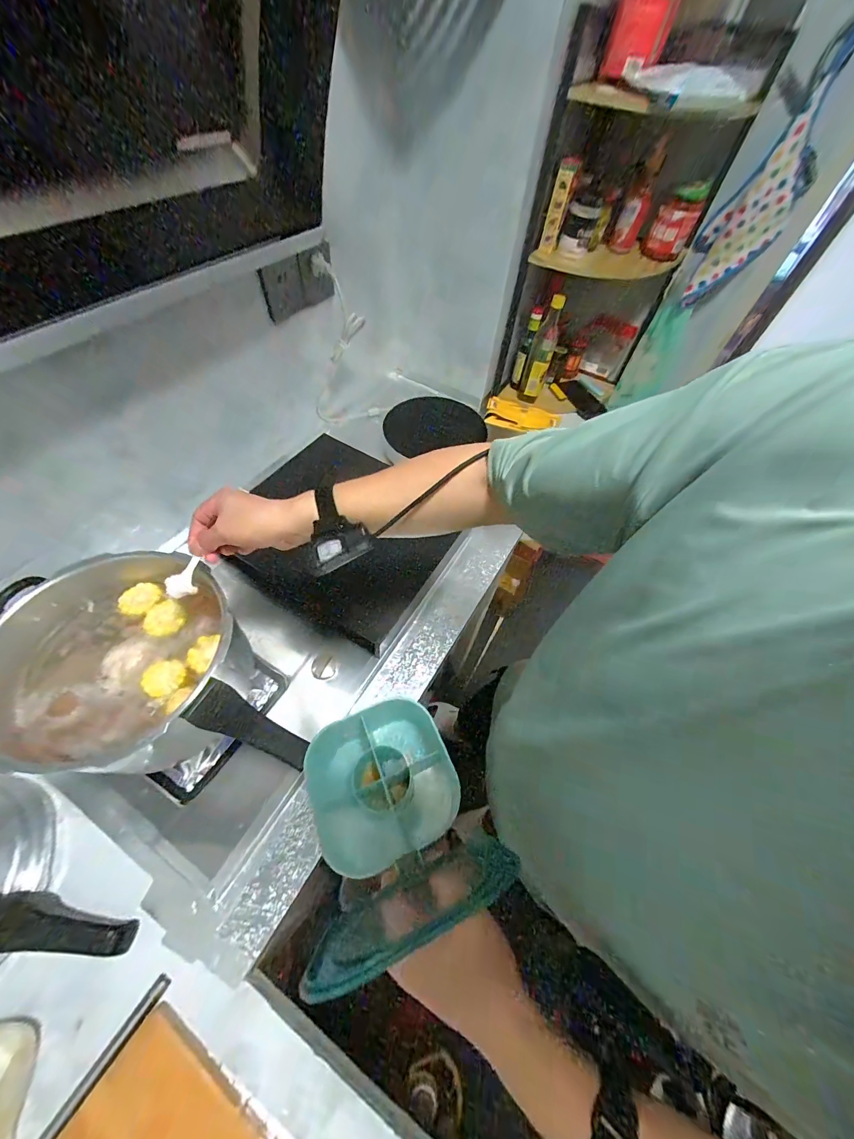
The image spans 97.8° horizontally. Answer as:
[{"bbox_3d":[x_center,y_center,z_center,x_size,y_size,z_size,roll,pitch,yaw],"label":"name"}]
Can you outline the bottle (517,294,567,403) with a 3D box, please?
[{"bbox_3d":[0.310,-0.587,1.001,0.066,0.248,0.078,15,58,6],"label":"bottle"}]

